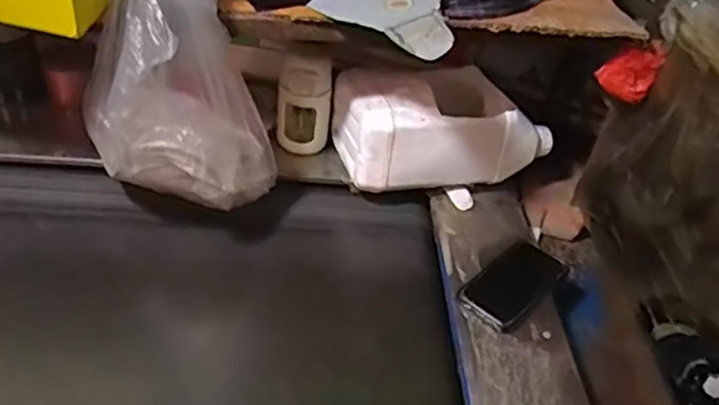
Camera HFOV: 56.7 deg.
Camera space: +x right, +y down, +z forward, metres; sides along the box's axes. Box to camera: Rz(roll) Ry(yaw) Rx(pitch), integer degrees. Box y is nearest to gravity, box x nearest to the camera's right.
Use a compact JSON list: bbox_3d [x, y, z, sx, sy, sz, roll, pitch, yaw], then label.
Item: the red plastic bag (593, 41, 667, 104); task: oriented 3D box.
[{"bbox_3d":[0.323,-0.159,0.801,0.064,0.059,0.040,28,44,22],"label":"red plastic bag"}]

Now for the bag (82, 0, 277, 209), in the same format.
[{"bbox_3d":[-0.217,-0.171,0.759,0.211,0.350,0.160,30,45,24],"label":"bag"}]

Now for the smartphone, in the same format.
[{"bbox_3d":[0.187,0.099,0.812,0.141,0.013,0.074,-34,56,-31],"label":"smartphone"}]

